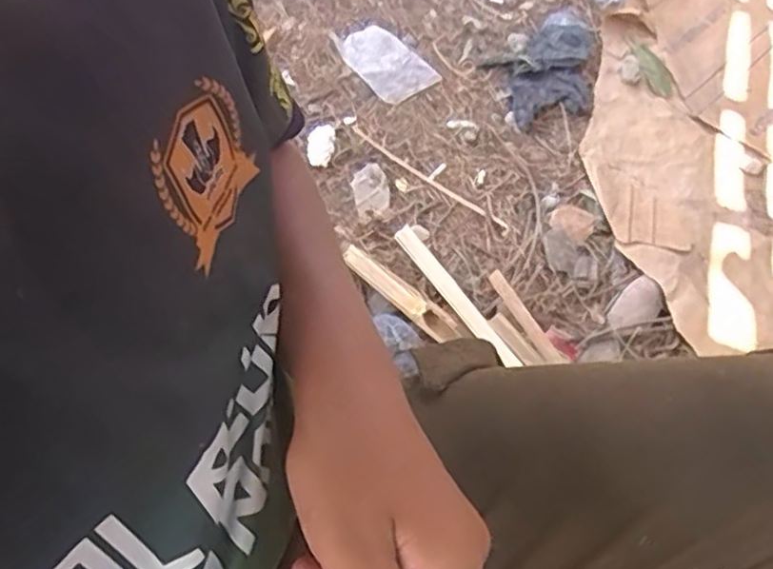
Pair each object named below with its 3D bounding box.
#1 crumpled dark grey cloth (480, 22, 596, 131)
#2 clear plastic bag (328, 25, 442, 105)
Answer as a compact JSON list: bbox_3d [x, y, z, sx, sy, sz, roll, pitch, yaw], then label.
[{"bbox_3d":[0.294,-0.372,1.198,0.278,0.023,0.175,-35,65,-25],"label":"crumpled dark grey cloth"},{"bbox_3d":[-0.005,-0.376,1.147,0.118,0.007,0.161,-33,74,-25],"label":"clear plastic bag"}]

